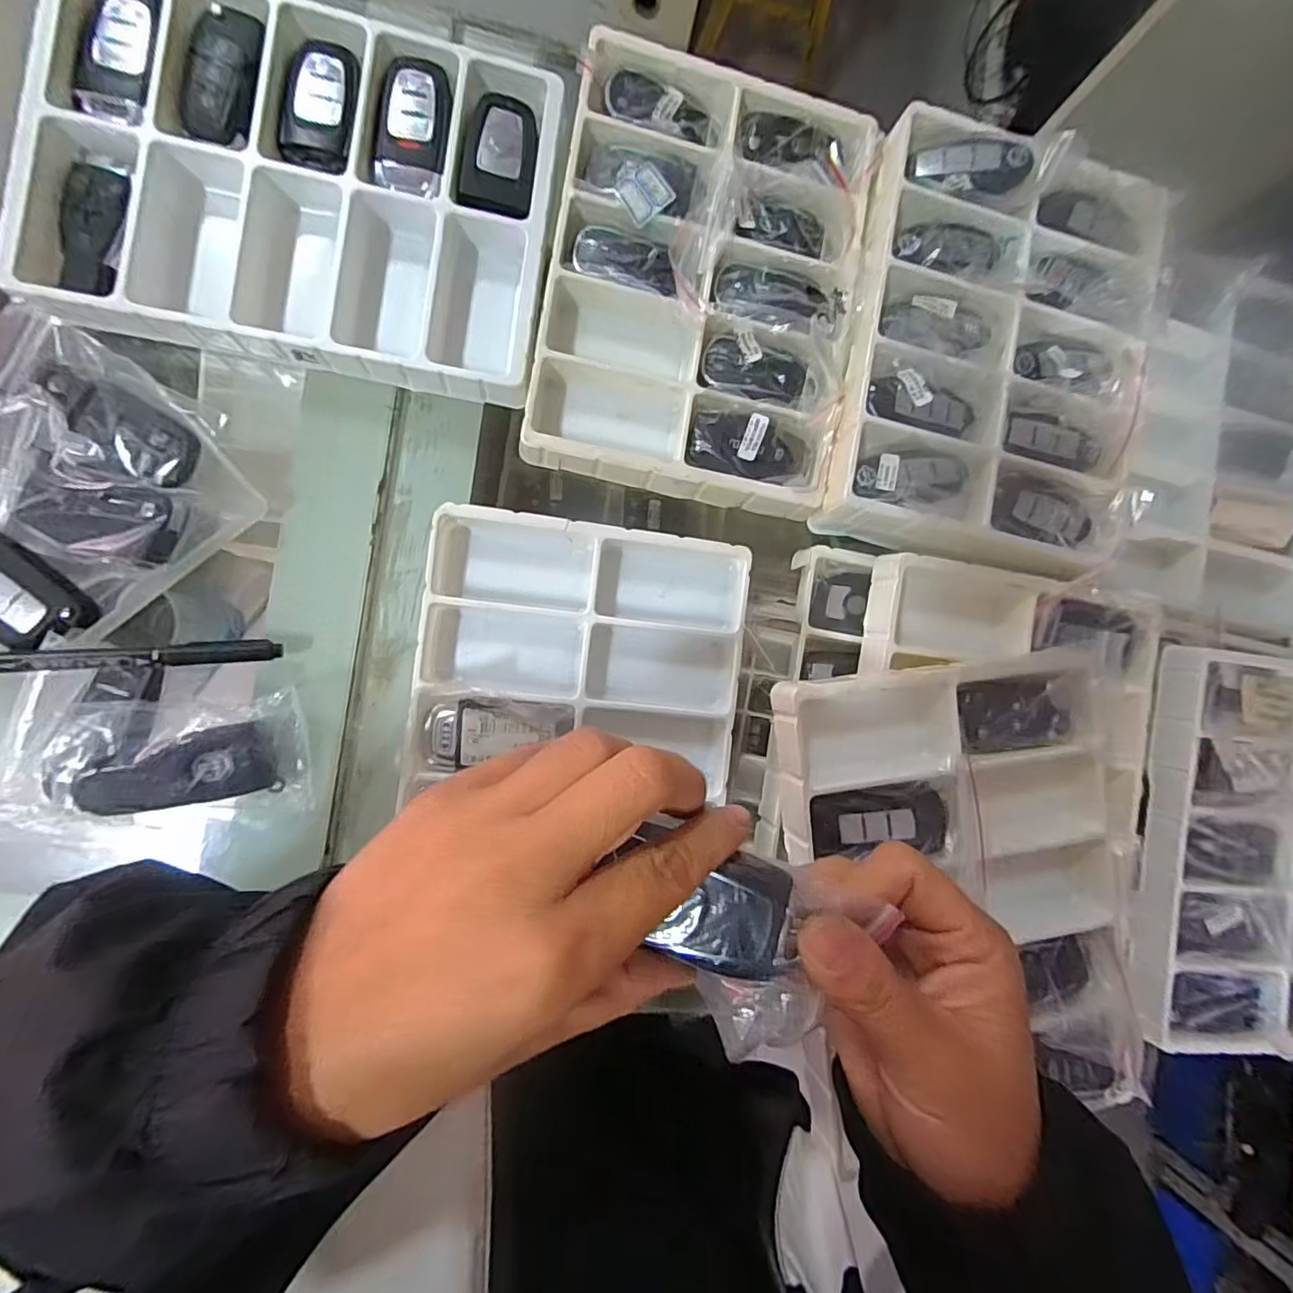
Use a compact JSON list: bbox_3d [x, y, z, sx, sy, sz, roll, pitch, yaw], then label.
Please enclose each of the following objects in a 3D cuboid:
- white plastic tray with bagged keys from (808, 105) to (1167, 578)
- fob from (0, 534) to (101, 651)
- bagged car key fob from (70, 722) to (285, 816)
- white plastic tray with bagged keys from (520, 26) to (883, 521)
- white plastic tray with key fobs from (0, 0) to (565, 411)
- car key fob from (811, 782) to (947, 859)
[{"bbox_3d":[0.208,-0.172,0.330,0.176,0.038,0.244,11,87,-9],"label":"white plastic tray with bagged keys"},{"bbox_3d":[-0.300,-0.026,0.263,0.068,0.012,0.037,38,83,-7],"label":"fob"},{"bbox_3d":[-0.221,0.061,0.265,0.074,0.017,0.035,-12,94,-24],"label":"bagged car key fob"},{"bbox_3d":[0.036,-0.211,0.323,0.172,0.032,0.242,10,87,-9],"label":"white plastic tray with bagged keys"},{"bbox_3d":[-0.173,-0.235,0.289,0.236,0.029,0.178,7,88,-9],"label":"white plastic tray with key fobs"},{"bbox_3d":[0.113,0.084,0.272,0.067,0.011,0.031,-2,89,-10],"label":"car key fob"}]

